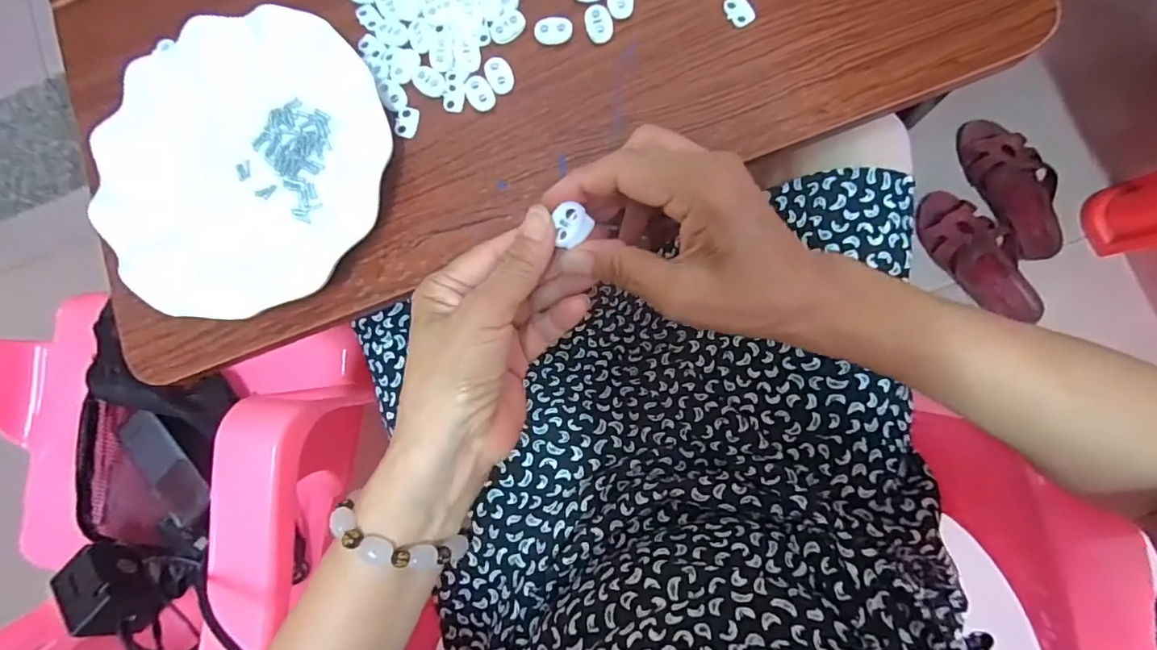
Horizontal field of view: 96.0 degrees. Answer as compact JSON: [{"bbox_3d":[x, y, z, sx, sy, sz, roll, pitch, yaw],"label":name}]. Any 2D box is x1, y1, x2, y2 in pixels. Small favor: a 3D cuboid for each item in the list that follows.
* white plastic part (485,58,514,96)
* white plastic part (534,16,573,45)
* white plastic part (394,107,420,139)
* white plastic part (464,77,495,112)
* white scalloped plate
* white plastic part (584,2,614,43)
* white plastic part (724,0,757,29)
[{"bbox_3d":[-0.048,-0.152,0.318,0.016,0.005,0.020,-22,85,4],"label":"white plastic part"},{"bbox_3d":[-0.015,-0.179,0.316,0.023,0.004,0.015,-1,87,6],"label":"white plastic part"},{"bbox_3d":[-0.106,-0.126,0.323,0.012,0.004,0.019,14,88,7],"label":"white plastic part"},{"bbox_3d":[-0.061,-0.142,0.318,0.016,0.004,0.023,-35,84,3],"label":"white plastic part"},{"bbox_3d":[-0.209,-0.099,0.320,0.174,0.023,0.184,0,87,6],"label":"white scalloped plate"},{"bbox_3d":[0.012,-0.182,0.312,0.015,0.004,0.024,-17,85,5],"label":"white plastic part"},{"bbox_3d":[0.095,-0.185,0.305,0.015,0.004,0.020,-29,84,4],"label":"white plastic part"}]

